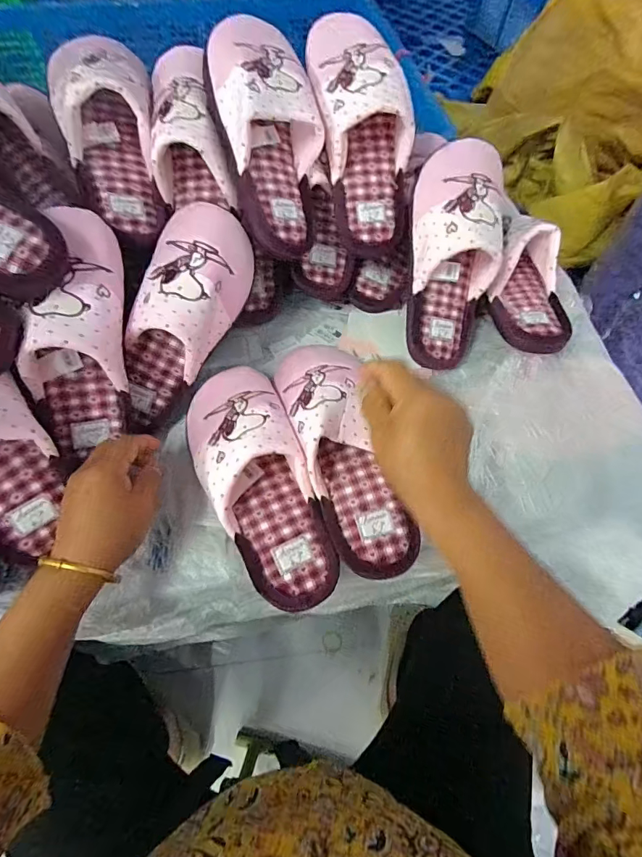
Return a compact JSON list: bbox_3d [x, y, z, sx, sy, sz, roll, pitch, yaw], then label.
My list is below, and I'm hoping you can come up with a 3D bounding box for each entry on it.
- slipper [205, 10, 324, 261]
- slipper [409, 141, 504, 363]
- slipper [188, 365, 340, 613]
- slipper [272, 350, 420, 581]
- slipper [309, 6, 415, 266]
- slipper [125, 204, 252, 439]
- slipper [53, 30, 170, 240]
[{"bbox_3d":[-0.053,-0.317,0.456,0.110,0.071,0.254,-11,99,-8],"label":"slipper"},{"bbox_3d":[0.155,-0.202,0.495,0.102,0.087,0.261,5,102,0],"label":"slipper"},{"bbox_3d":[-0.066,0.039,0.407,0.098,0.061,0.258,-18,64,-12],"label":"slipper"},{"bbox_3d":[0.023,0.018,0.422,0.083,0.069,0.250,-17,74,-11],"label":"slipper"},{"bbox_3d":[0.052,-0.336,0.478,0.095,0.077,0.263,-13,103,-9],"label":"slipper"},{"bbox_3d":[-0.159,-0.114,0.452,0.091,0.094,0.241,30,103,13],"label":"slipper"},{"bbox_3d":[-0.225,-0.315,0.457,0.096,0.087,0.245,-12,94,-9],"label":"slipper"}]

